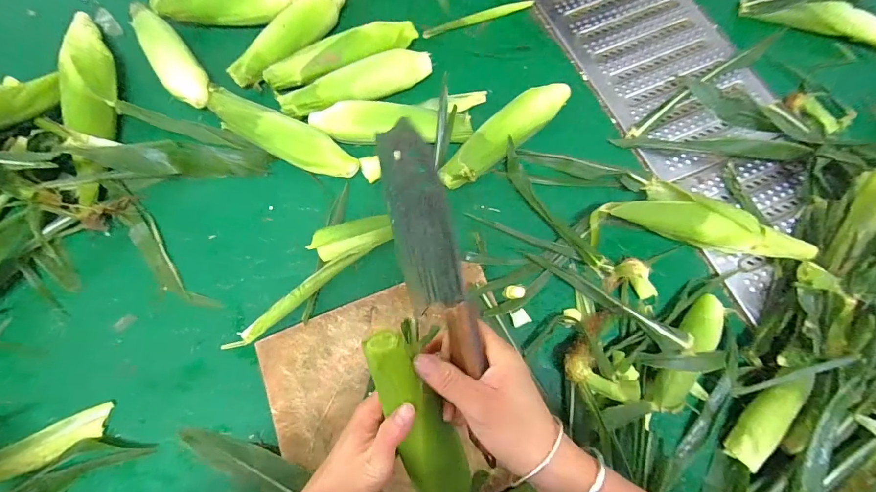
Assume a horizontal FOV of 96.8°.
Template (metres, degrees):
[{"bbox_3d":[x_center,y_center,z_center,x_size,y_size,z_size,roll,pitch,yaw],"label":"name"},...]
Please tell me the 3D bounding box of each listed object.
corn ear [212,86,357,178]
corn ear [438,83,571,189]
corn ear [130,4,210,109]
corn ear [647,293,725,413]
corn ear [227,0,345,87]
[{"bbox_3d":[-0.228,-0.159,0.544,0.241,0.045,0.056,24,72,5],"label":"corn ear"},{"bbox_3d":[0.101,-0.166,0.566,0.238,0.051,0.056,-39,77,-14],"label":"corn ear"},{"bbox_3d":[-0.412,-0.293,0.589,0.057,0.043,0.213,-35,76,-13],"label":"corn ear"},{"bbox_3d":[0.309,0.132,0.478,0.047,0.033,0.167,40,74,10],"label":"corn ear"},{"bbox_3d":[-0.220,-0.330,0.599,0.051,0.046,0.228,37,73,9],"label":"corn ear"}]

